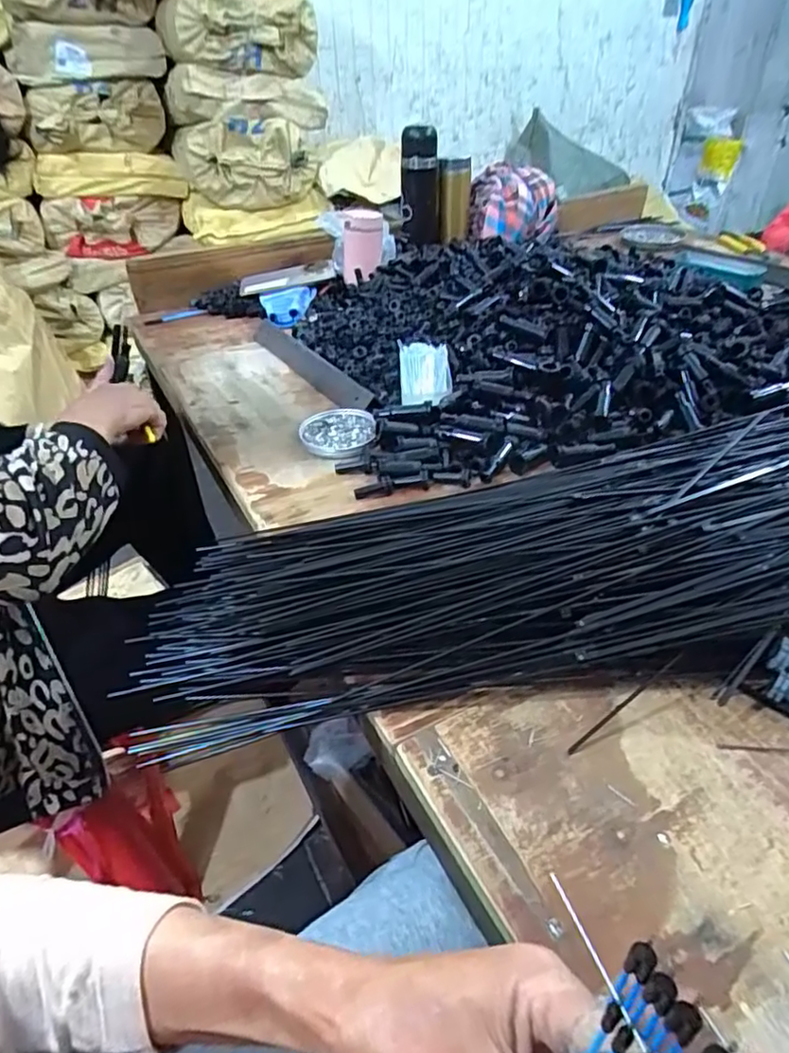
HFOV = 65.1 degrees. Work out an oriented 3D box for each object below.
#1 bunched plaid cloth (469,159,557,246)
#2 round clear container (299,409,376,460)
[{"bbox_3d":[0.229,-0.613,1.189,0.170,0.163,0.049,4,0,-4],"label":"bunched plaid cloth"},{"bbox_3d":[-0.064,-0.106,0.696,0.083,0.011,0.092,-4,39,-3],"label":"round clear container"}]

